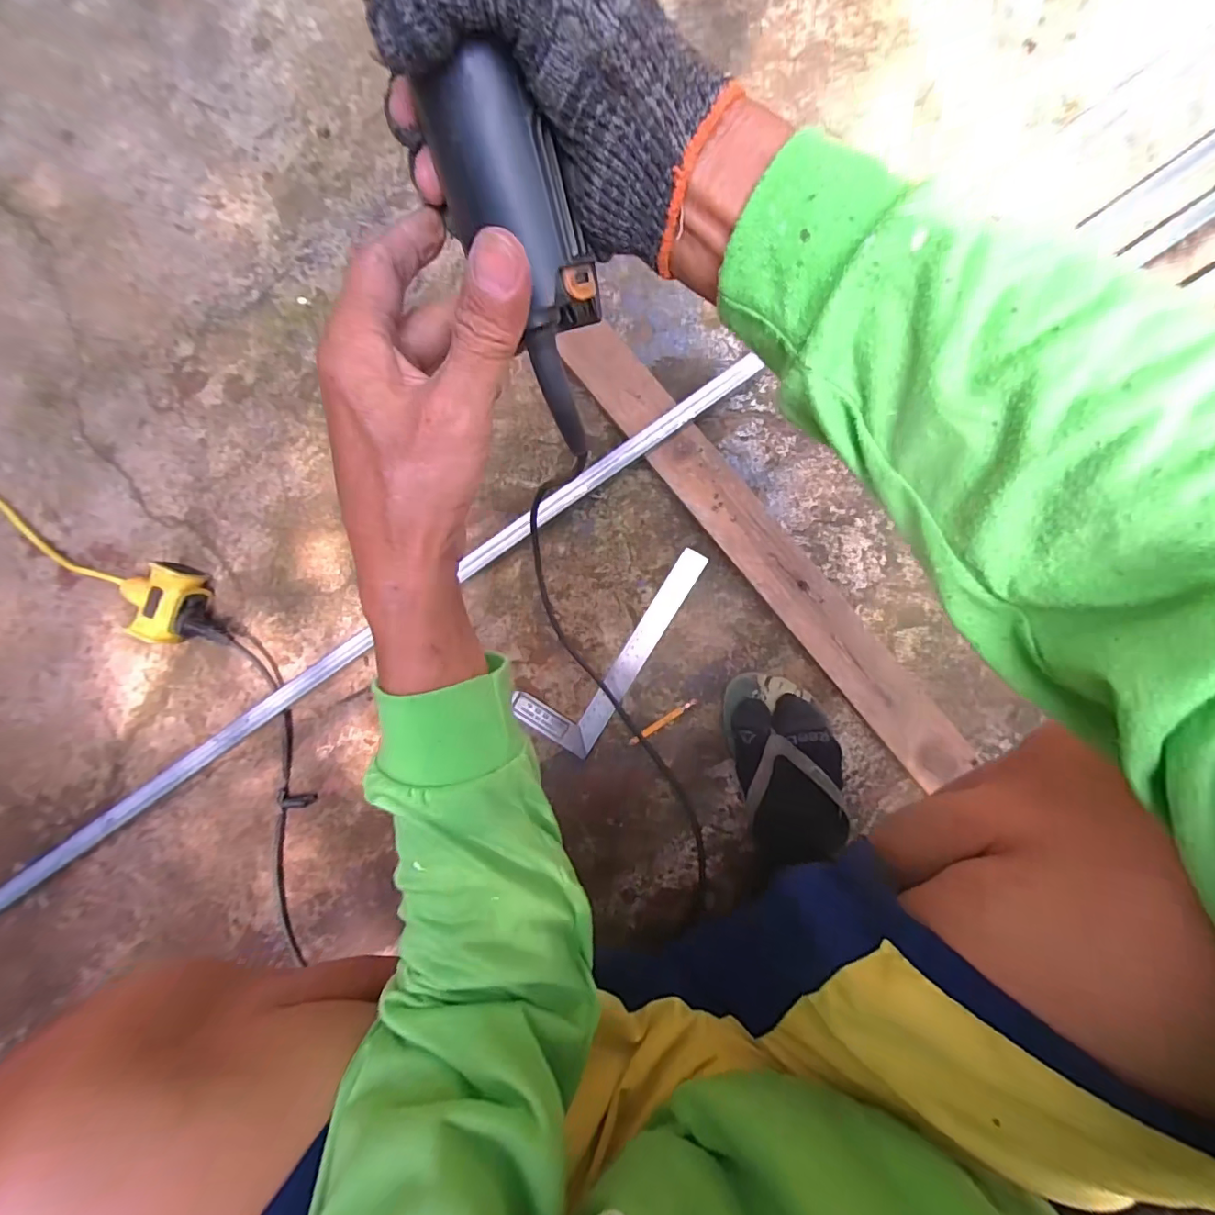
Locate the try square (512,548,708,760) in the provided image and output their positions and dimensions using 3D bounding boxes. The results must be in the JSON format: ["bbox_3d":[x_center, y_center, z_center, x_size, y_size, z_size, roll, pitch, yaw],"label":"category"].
[{"bbox_3d":[0.003,0.034,0.558,0.090,0.013,0.251,32,94,3],"label":"try square"}]

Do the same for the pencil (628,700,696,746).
[{"bbox_3d":[0.059,0.123,0.556,0.085,0.011,0.009,-34,89,5],"label":"pencil"}]

